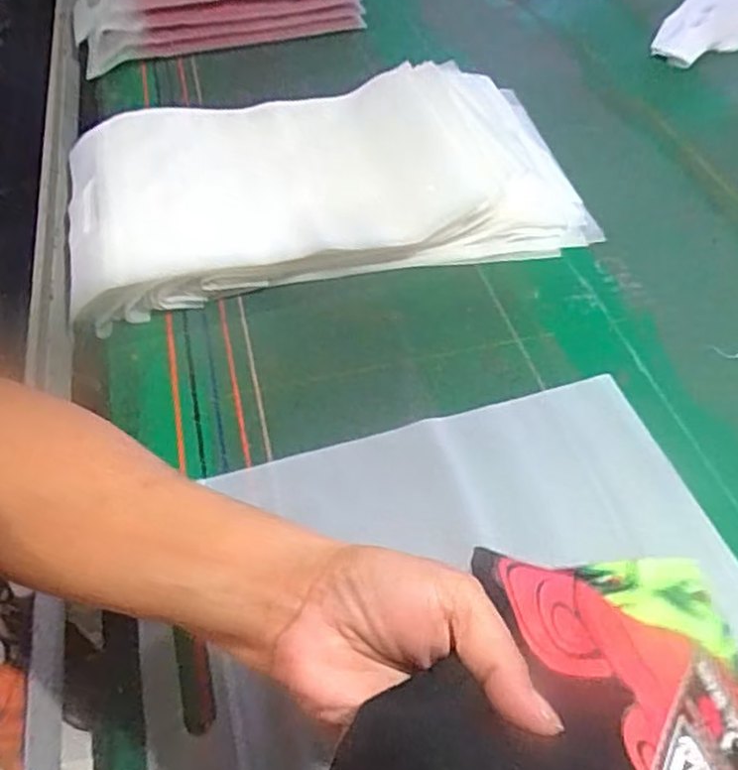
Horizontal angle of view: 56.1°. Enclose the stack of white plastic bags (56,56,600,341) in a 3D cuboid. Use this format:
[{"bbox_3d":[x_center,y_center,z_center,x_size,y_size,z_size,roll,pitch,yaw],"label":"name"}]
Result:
[{"bbox_3d":[-0.054,-0.211,0.678,0.469,0.065,0.305,-16,51,-10],"label":"stack of white plastic bags"}]

